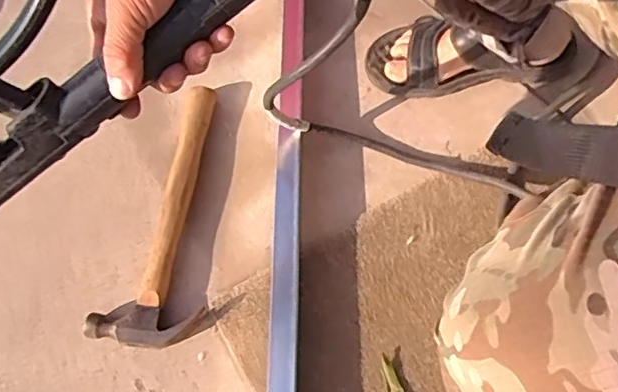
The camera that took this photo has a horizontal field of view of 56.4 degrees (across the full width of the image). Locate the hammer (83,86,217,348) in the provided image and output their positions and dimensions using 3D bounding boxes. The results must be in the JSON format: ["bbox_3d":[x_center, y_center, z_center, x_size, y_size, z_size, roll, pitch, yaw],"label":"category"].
[{"bbox_3d":[-0.156,0.014,0.697,0.123,0.030,0.335,7,64,6],"label":"hammer"}]

